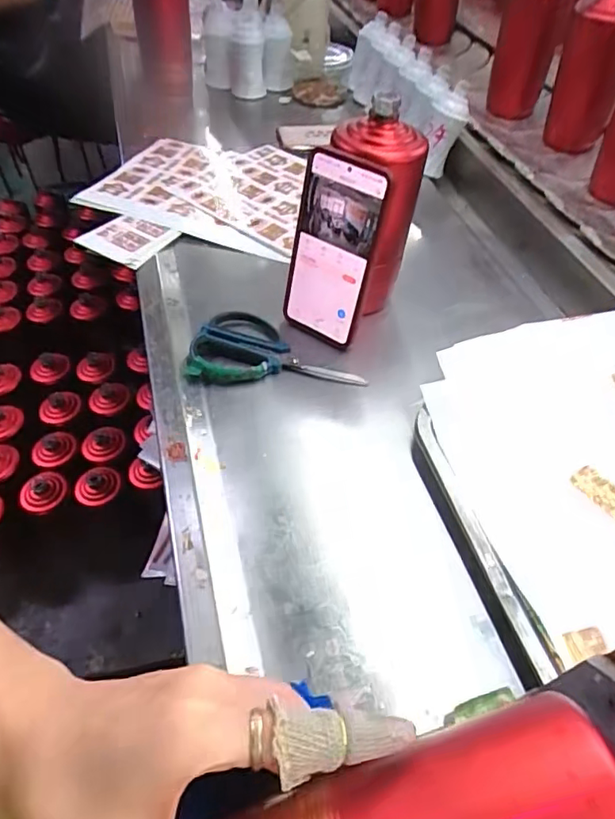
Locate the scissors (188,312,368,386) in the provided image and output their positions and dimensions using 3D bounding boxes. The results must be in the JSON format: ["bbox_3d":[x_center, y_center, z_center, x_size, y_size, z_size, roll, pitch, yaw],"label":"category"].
[{"bbox_3d":[-0.027,-0.060,0.515,0.159,0.014,0.089,5,50,2],"label":"scissors"}]

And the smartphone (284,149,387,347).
[{"bbox_3d":[0.020,-0.141,0.498,0.078,0.165,0.012,27,36,20],"label":"smartphone"}]

